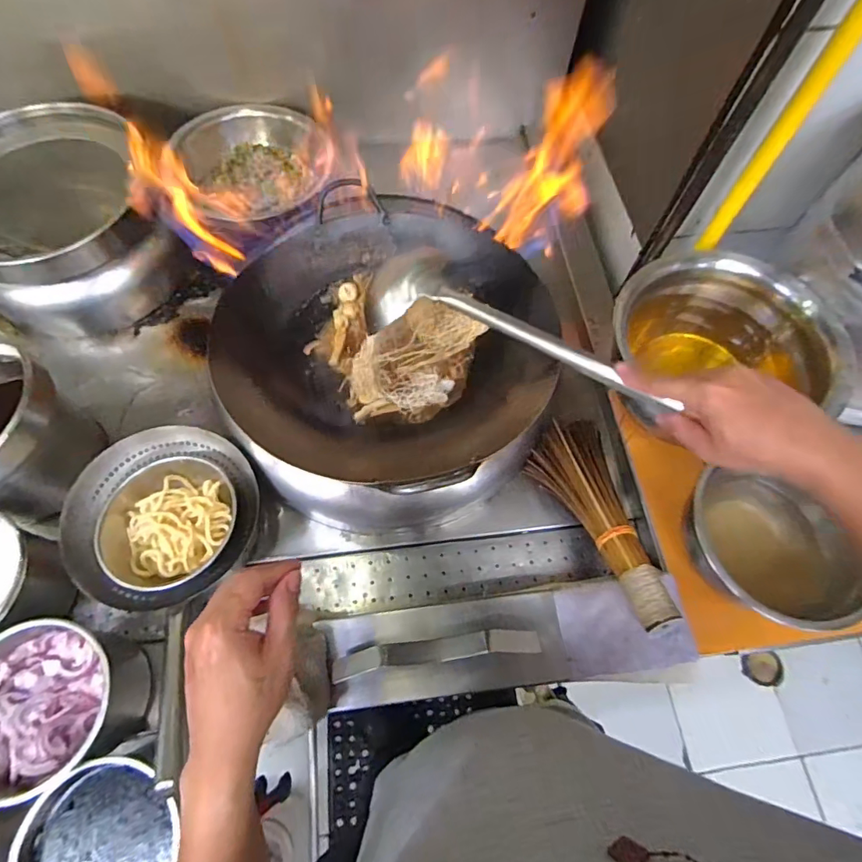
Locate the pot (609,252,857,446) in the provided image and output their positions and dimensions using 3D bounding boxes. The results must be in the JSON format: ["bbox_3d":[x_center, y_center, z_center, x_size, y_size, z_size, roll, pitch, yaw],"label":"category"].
[{"bbox_3d":[0.392,-0.110,0.651,0.241,0.139,0.263,1,66,-1],"label":"pot"}]

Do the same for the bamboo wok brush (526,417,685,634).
[{"bbox_3d":[0.233,0.121,0.634,0.114,0.094,0.275,-16,54,-8],"label":"bamboo wok brush"}]

